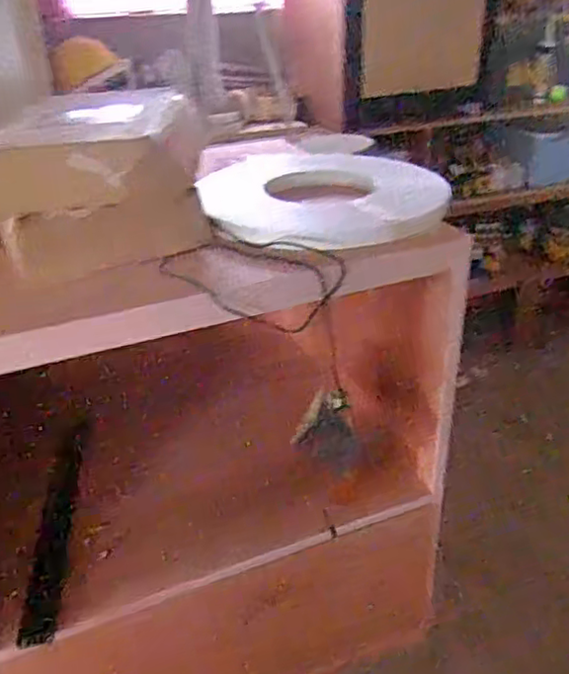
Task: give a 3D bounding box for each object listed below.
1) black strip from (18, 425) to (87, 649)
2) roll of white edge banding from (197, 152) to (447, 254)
[{"bbox_3d":[-0.269,0.232,0.751,0.031,0.265,0.029,13,3,23],"label":"black strip"},{"bbox_3d":[0.049,-0.201,0.890,0.321,0.035,0.347,-5,30,-5],"label":"roll of white edge banding"}]

